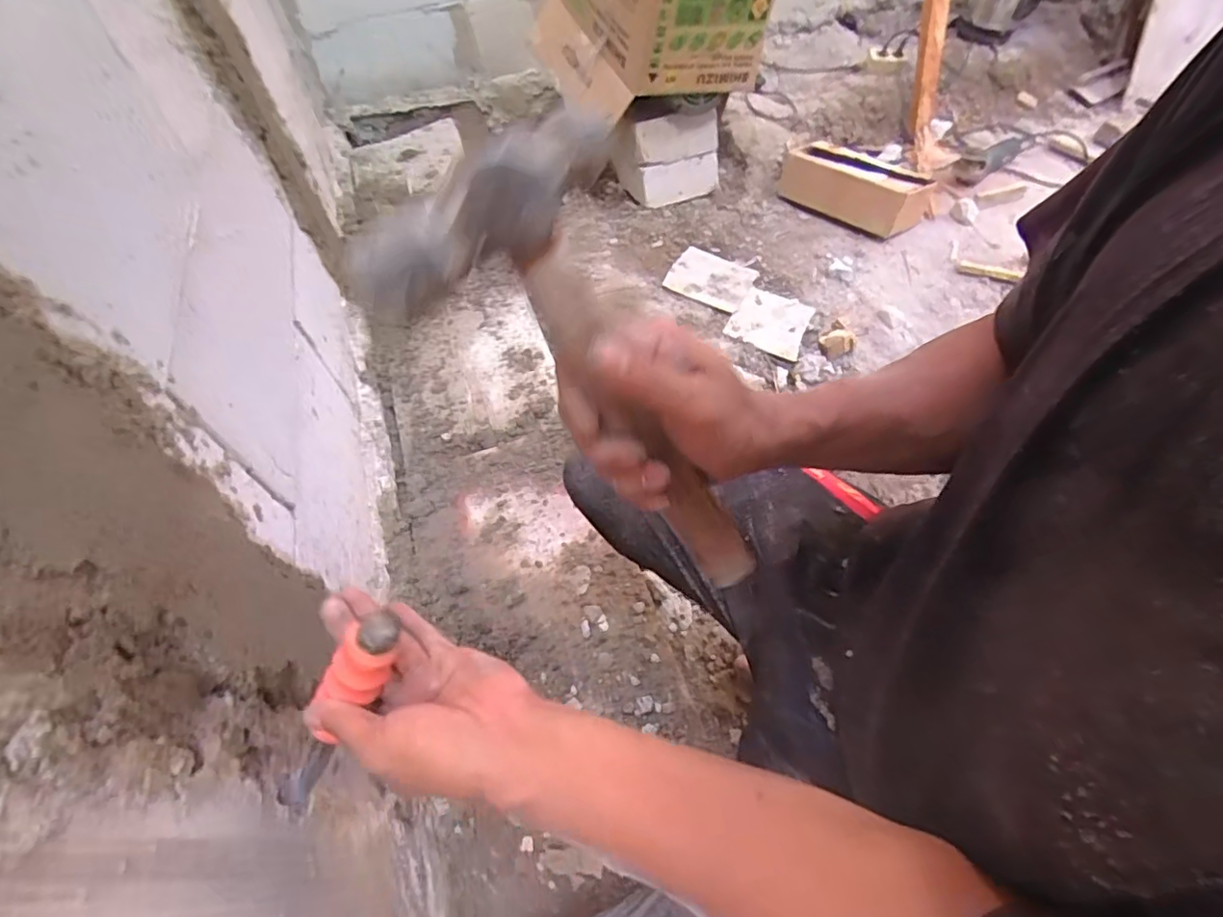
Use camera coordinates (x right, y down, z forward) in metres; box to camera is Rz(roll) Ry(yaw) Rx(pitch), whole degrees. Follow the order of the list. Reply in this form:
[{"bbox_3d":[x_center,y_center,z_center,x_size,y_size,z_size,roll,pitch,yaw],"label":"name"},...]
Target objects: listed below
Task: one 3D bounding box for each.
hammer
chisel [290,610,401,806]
[{"bbox_3d":[0.009,-0.012,0.296,0.081,0.292,0.057,-7,50,28],"label":"hammer"},{"bbox_3d":[-0.180,0.169,0.375,0.027,0.194,0.032,6,44,-37],"label":"chisel"}]

